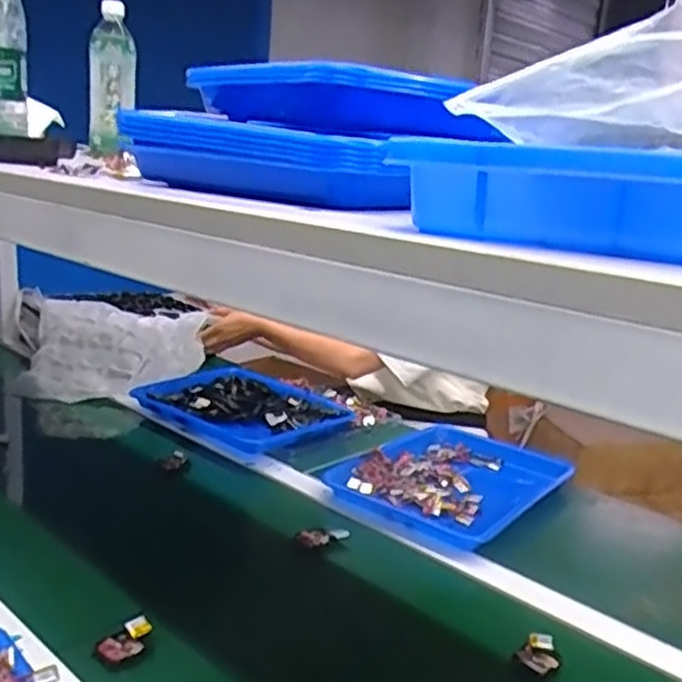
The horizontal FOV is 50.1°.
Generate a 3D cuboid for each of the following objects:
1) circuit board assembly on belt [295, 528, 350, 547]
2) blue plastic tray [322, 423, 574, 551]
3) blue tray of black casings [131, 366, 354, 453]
[{"bbox_3d":[-0.023,0.233,0.870,0.063,0.015,0.020,-3,17,-18],"label":"circuit board assembly on belt"},{"bbox_3d":[0.163,0.188,1.043,0.255,0.023,0.315,15,21,39],"label":"blue plastic tray"},{"bbox_3d":[-0.160,0.099,1.166,0.295,0.034,0.210,15,18,37],"label":"blue tray of black casings"}]

